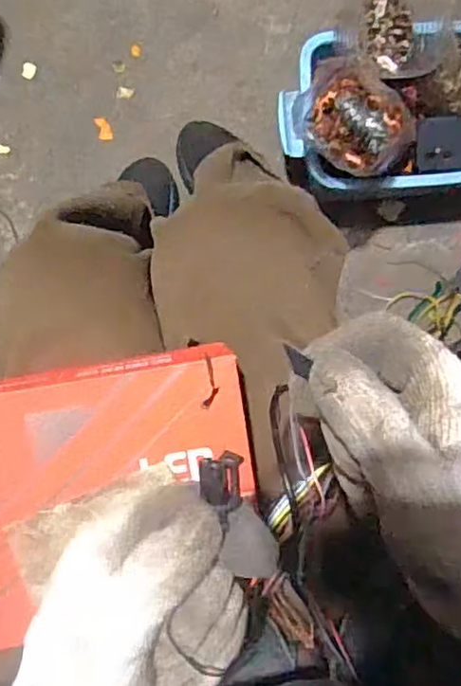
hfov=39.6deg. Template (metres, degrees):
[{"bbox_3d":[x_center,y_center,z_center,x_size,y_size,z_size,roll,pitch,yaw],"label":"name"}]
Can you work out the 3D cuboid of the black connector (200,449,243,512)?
[{"bbox_3d":[-0.004,0.051,0.244,0.016,0.006,0.018,-2,88,0],"label":"black connector"}]

